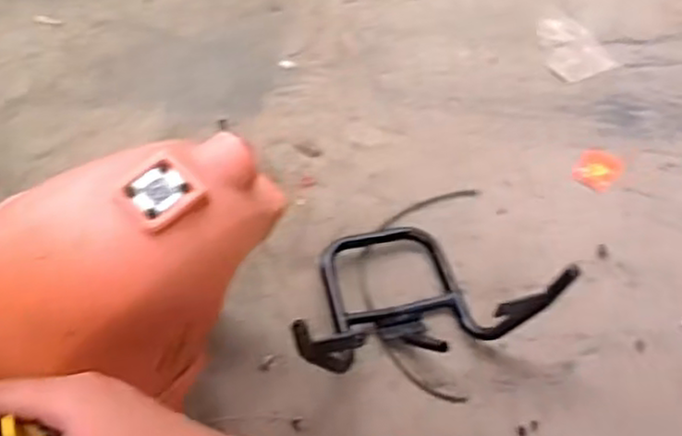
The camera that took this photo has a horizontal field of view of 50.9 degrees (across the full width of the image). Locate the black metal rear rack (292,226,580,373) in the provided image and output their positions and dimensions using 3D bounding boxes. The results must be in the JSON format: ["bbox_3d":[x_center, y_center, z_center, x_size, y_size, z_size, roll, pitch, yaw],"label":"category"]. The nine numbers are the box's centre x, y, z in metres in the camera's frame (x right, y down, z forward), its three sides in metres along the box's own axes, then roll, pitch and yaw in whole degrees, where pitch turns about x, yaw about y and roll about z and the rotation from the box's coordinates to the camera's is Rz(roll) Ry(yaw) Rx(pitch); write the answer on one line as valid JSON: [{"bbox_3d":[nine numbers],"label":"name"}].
[{"bbox_3d":[0.087,0.064,0.899,0.326,0.157,0.200,-12,60,-8],"label":"black metal rear rack"}]

